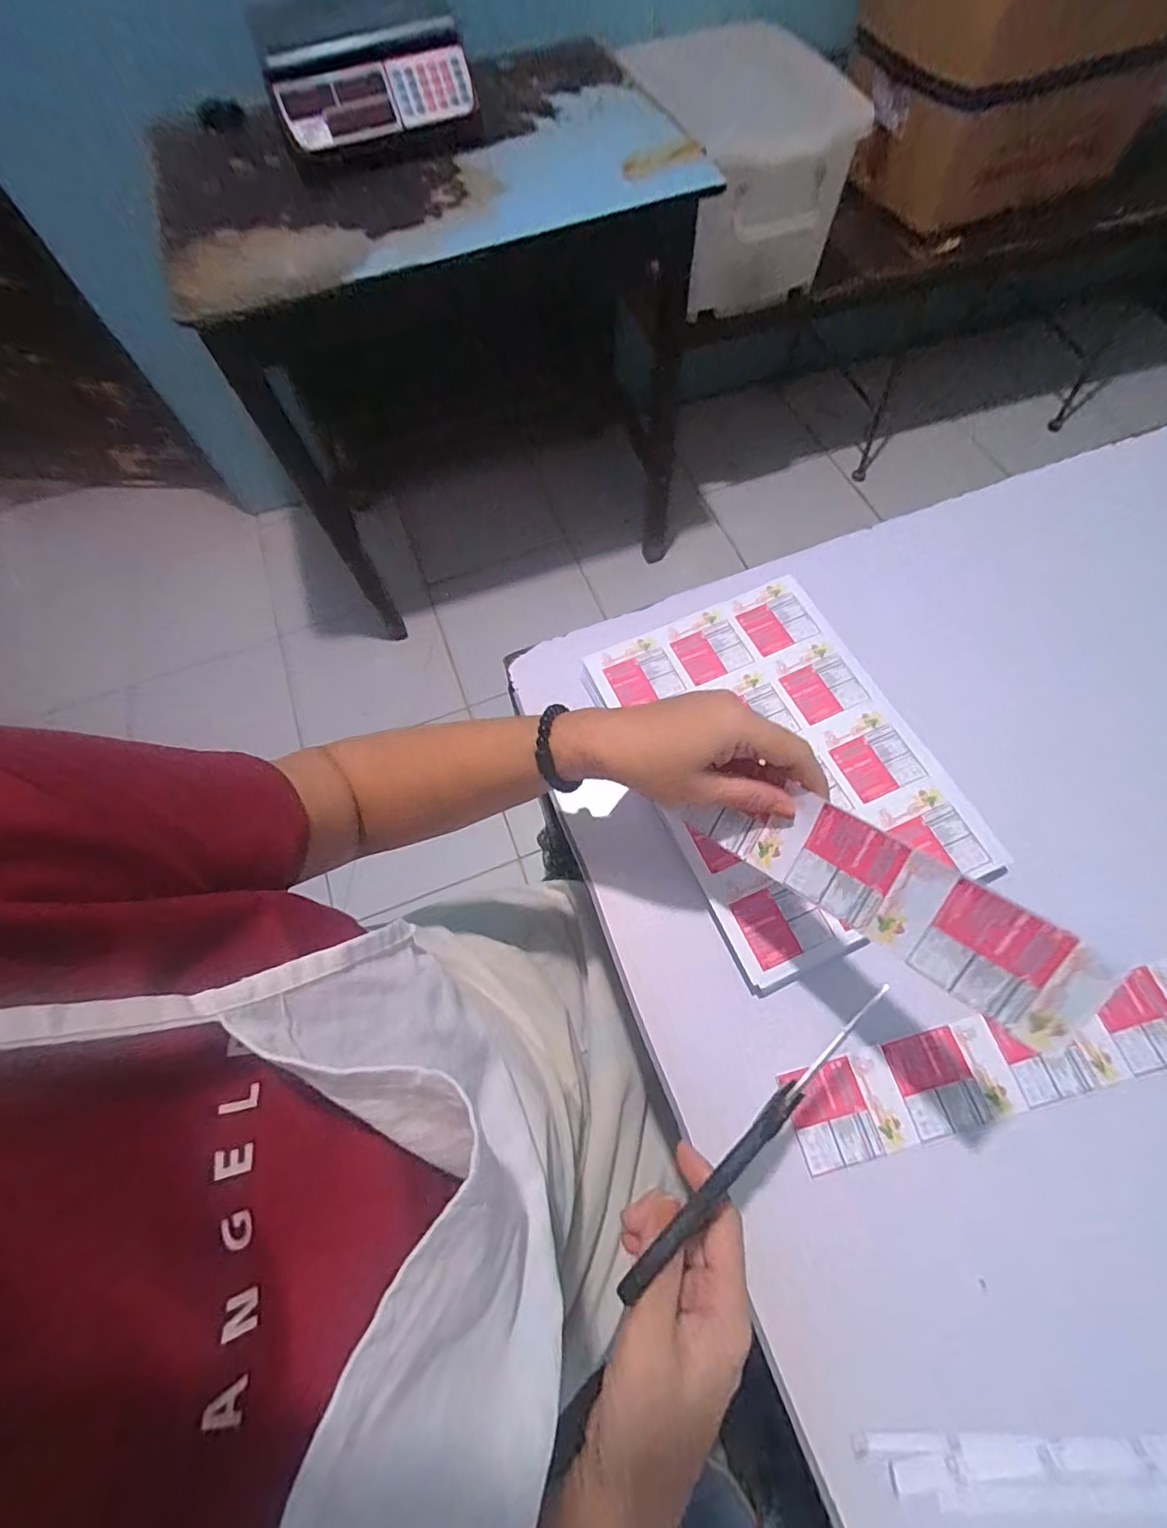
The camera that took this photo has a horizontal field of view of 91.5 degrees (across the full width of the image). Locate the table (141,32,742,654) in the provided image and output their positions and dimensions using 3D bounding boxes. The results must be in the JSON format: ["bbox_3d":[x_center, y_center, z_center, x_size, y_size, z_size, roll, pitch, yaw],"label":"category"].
[{"bbox_3d":[-0.239,-0.853,1.198,0.878,0.735,0.618,-21,67,-6],"label":"table"}]

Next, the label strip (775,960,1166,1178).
[{"bbox_3d":[0.275,0.198,0.376,0.284,0.006,0.059,-14,68,-3],"label":"label strip"}]

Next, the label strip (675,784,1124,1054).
[{"bbox_3d":[0.152,0.064,0.309,0.207,0.011,0.056,33,116,36],"label":"label strip"}]

